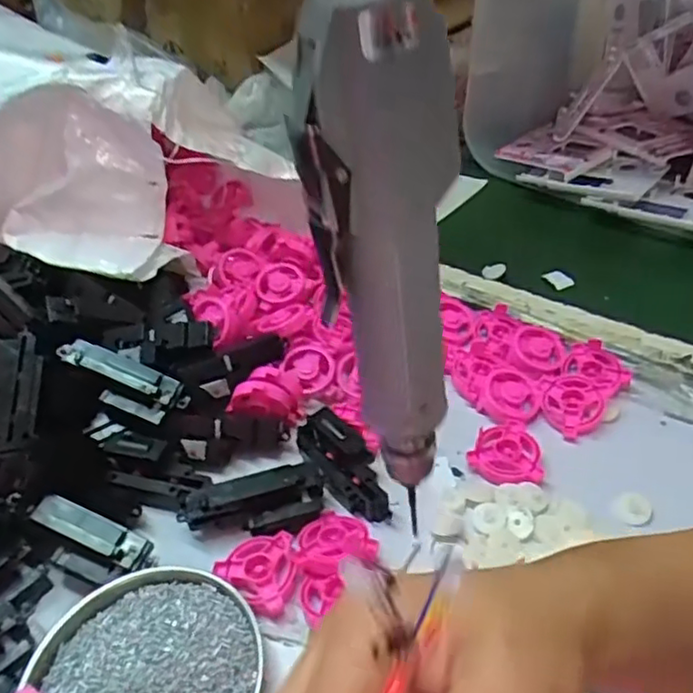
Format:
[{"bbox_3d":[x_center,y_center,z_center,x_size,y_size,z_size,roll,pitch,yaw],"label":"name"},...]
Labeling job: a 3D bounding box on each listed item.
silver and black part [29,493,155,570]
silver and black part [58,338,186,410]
[{"bbox_3d":[-0.167,0.121,0.421,0.080,0.011,0.020,23,45,5],"label":"silver and black part"},{"bbox_3d":[-0.176,0.020,0.503,0.107,0.019,0.024,23,45,4],"label":"silver and black part"}]

